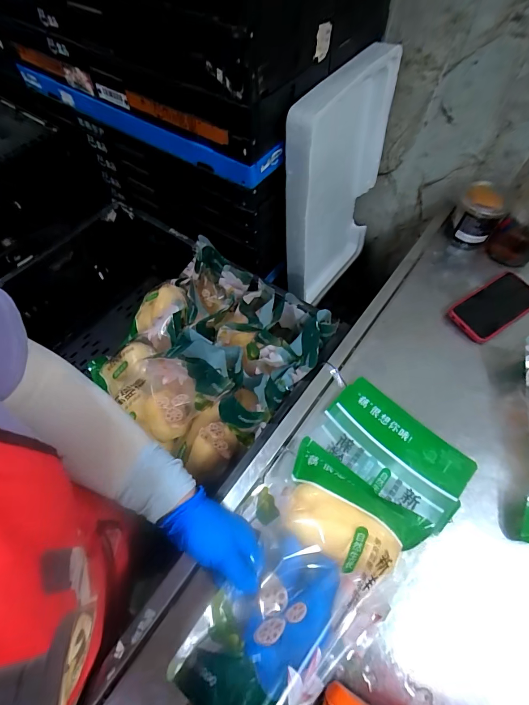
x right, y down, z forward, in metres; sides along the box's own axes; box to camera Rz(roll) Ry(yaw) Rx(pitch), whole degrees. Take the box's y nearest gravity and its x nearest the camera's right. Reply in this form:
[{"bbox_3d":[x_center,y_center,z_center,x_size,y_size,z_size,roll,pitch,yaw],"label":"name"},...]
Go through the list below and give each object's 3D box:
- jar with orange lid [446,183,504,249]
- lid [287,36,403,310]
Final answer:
[{"bbox_3d":[0.414,-0.265,0.683,0.080,0.084,0.075,1,61,-2],"label":"jar with orange lid"},{"bbox_3d":[0.152,-0.322,0.759,0.055,0.477,0.328,31,65,20],"label":"lid"}]

